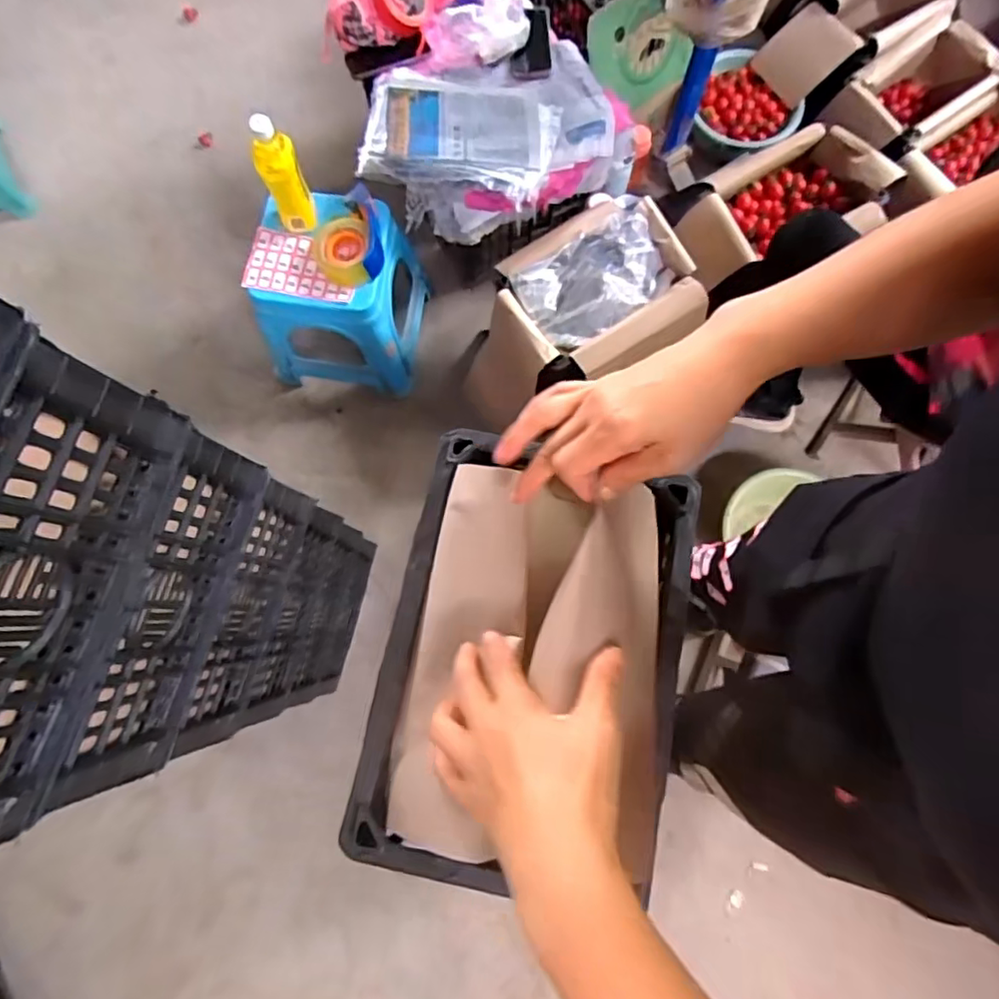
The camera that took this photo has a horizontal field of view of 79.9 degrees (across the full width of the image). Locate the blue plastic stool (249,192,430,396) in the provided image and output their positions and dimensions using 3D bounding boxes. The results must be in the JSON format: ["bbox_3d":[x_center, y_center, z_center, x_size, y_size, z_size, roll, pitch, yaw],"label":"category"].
[{"bbox_3d":[-0.321,-0.399,1.184,0.298,0.260,0.273,4,77,1],"label":"blue plastic stool"}]

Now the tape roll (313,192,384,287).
[{"bbox_3d":[-0.262,-0.446,1.051,0.127,0.050,0.117,0,77,0],"label":"tape roll"}]

